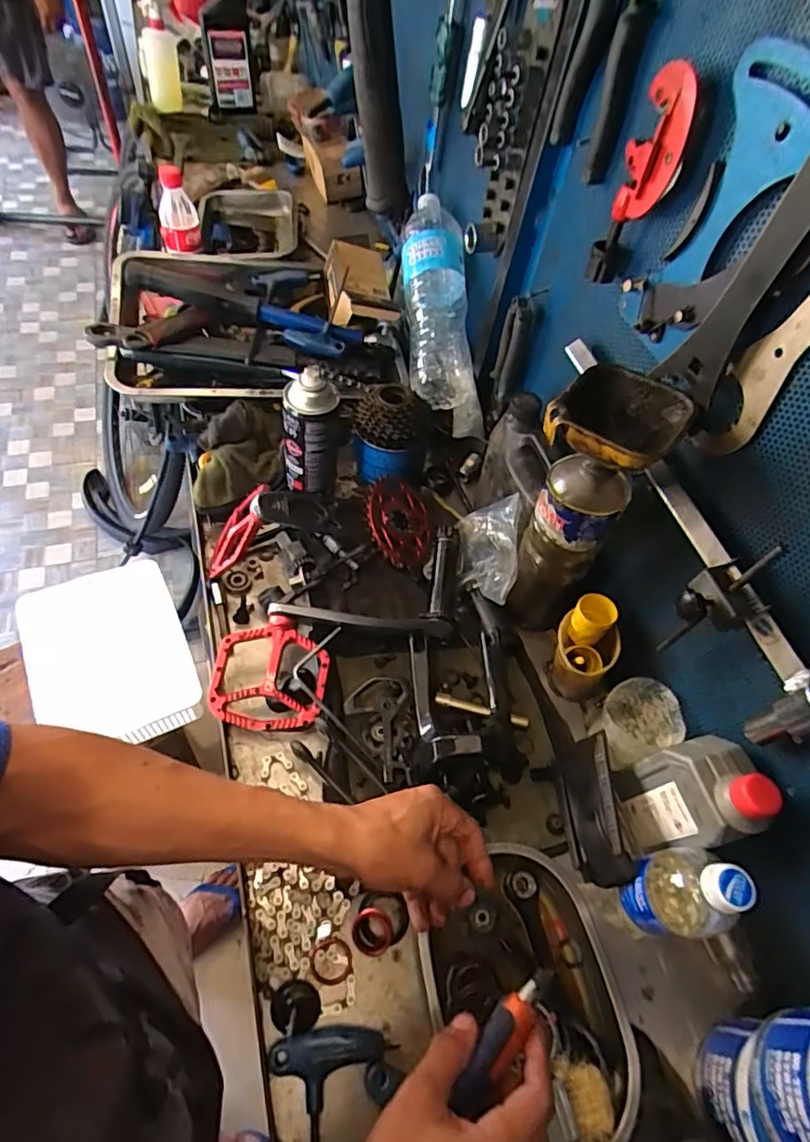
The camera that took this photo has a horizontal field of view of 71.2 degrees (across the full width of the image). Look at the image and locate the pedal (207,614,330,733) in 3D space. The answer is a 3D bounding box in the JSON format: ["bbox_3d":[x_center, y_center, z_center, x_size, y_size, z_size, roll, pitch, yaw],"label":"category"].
[{"bbox_3d":[-0.136,0.104,0.576,0.111,0.018,0.112,9,72,-3],"label":"pedal"}]

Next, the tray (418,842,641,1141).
[{"bbox_3d":[0.104,0.352,0.476,0.162,0.046,0.216,-8,58,-13],"label":"tray"}]

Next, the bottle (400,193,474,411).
[{"bbox_3d":[0.044,-0.384,0.798,0.090,0.065,0.309,-2,84,-4],"label":"bottle"}]

